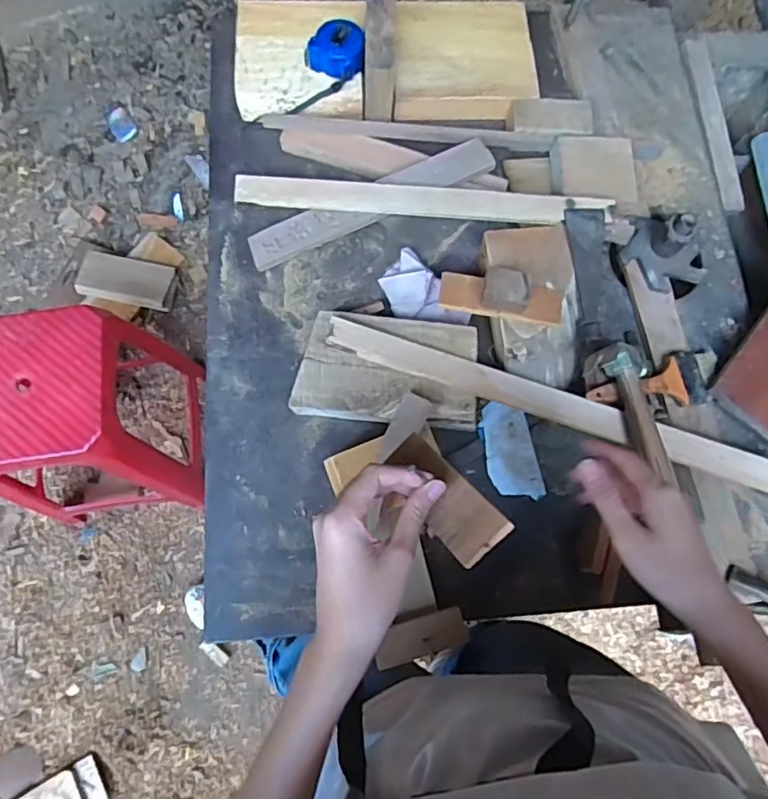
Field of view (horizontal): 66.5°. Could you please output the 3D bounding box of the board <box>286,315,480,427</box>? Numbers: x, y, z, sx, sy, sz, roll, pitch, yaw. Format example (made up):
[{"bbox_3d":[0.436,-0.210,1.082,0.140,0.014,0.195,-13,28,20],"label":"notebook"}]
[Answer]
[{"bbox_3d":[0.006,-0.035,0.627,0.189,0.028,0.115,7,72,3],"label":"board"}]

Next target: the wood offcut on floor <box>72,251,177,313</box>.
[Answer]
[{"bbox_3d":[-0.641,-0.293,1.448,0.214,0.025,0.117,8,79,-13],"label":"wood offcut on floor"}]

